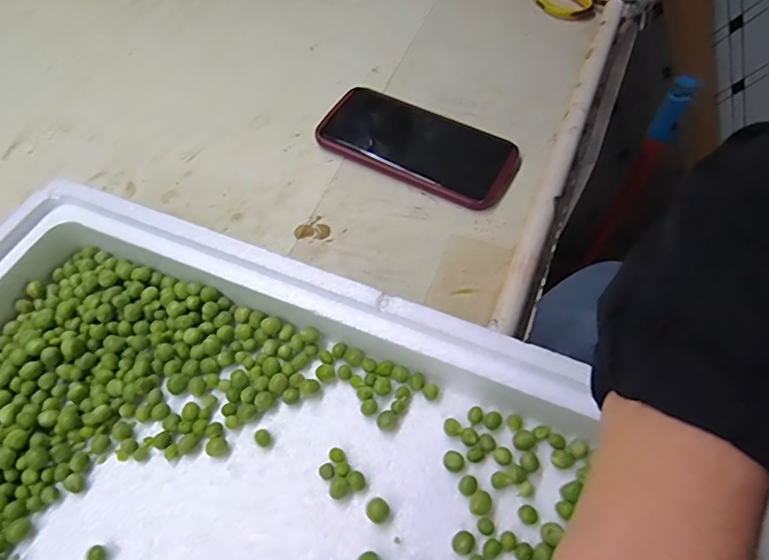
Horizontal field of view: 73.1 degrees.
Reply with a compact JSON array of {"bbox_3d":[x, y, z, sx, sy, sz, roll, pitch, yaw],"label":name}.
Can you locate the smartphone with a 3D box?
[{"bbox_3d":[0.031,-0.119,0.447,0.167,0.011,0.087,26,62,17],"label":"smartphone"}]

